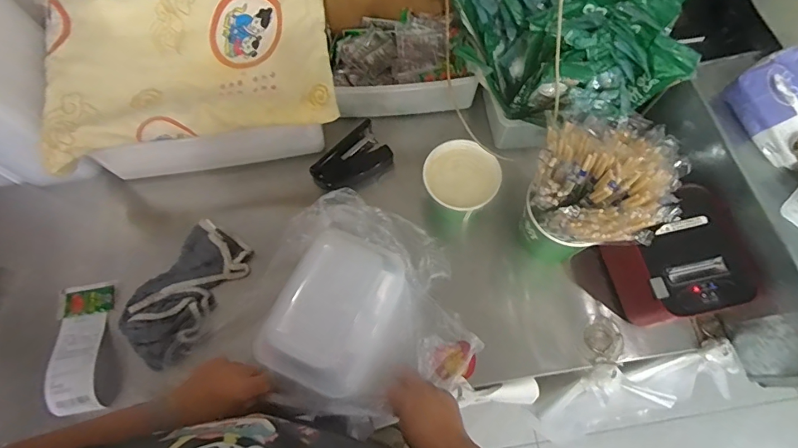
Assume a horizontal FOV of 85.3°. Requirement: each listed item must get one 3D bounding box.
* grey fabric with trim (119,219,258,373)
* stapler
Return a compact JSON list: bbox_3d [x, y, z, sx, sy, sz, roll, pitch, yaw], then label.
[{"bbox_3d":[-0.297,0.095,0.602,0.106,0.040,0.197,30,73,11],"label":"grey fabric with trim"},{"bbox_3d":[-0.073,-0.097,0.676,0.119,0.029,0.072,-40,74,-13],"label":"stapler"}]

